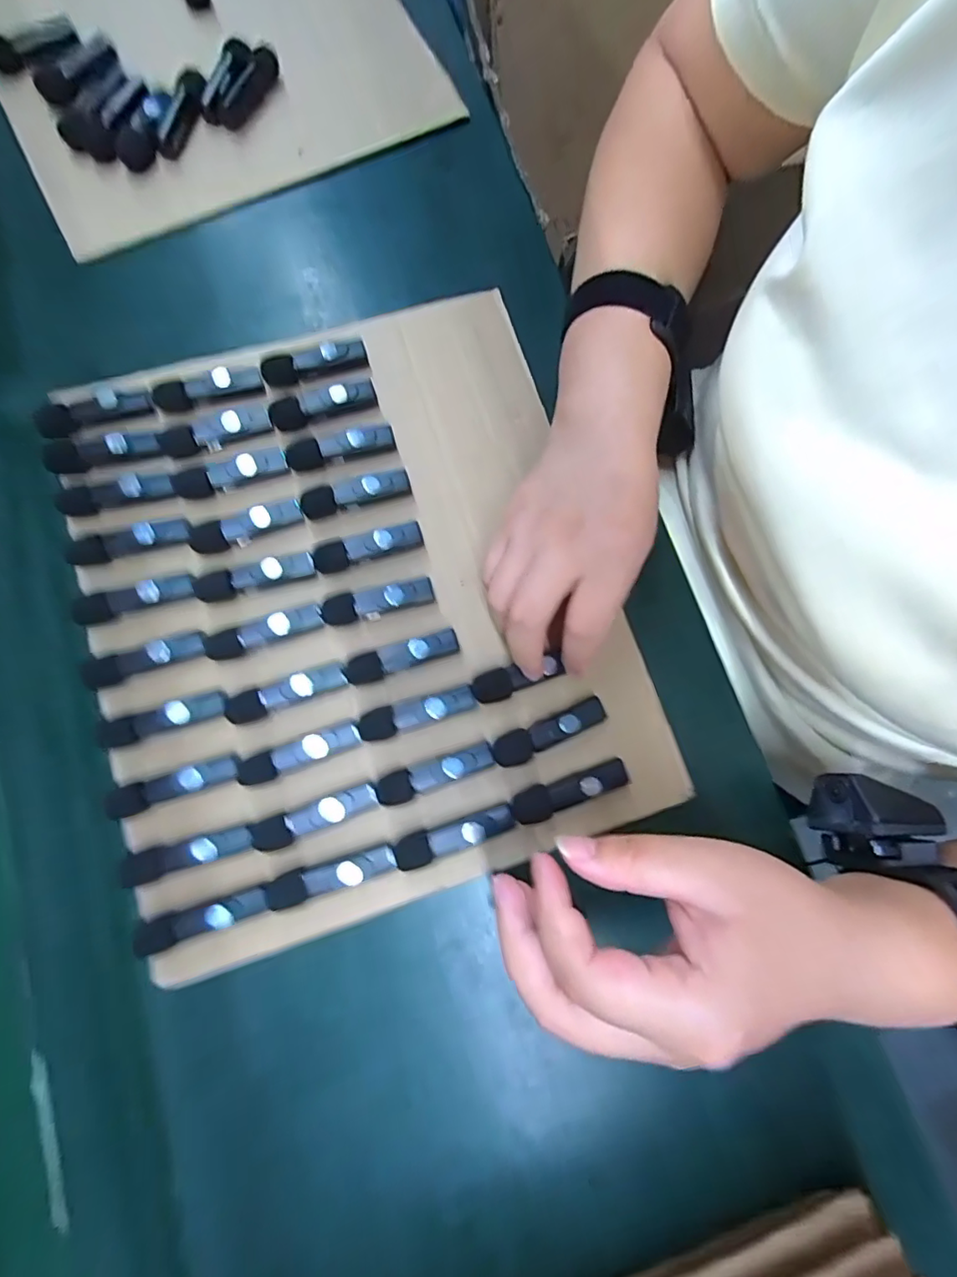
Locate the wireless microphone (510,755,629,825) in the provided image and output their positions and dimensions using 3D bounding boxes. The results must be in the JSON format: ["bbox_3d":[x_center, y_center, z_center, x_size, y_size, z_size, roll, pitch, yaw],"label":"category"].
[{"bbox_3d":[0.049,0.084,0.293,0.064,0.012,0.017,-17,79,-5],"label":"wireless microphone"}]

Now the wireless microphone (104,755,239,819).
[{"bbox_3d":[-0.159,0.077,0.279,0.063,0.009,0.015,-17,79,-5],"label":"wireless microphone"}]

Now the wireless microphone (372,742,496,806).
[{"bbox_3d":[-0.023,0.073,0.290,0.065,0.013,0.016,-19,79,-5],"label":"wireless microphone"}]

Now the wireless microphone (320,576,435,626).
[{"bbox_3d":[-0.058,-0.020,0.310,0.063,0.012,0.016,-12,78,-4],"label":"wireless microphone"}]

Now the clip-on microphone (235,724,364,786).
[{"bbox_3d":[-0.096,0.062,0.288,0.066,0.010,0.016,-21,79,-5],"label":"clip-on microphone"}]

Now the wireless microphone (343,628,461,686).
[{"bbox_3d":[-0.043,0.011,0.303,0.064,0.014,0.016,-17,79,-5],"label":"wireless microphone"}]

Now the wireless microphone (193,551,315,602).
[{"bbox_3d":[-0.128,-0.036,0.305,0.066,0.011,0.016,-14,79,-4],"label":"wireless microphone"}]

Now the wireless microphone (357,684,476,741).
[{"bbox_3d":[-0.034,0.041,0.297,0.064,0.015,0.016,-16,79,-5],"label":"wireless microphone"}]

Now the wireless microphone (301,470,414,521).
[{"bbox_3d":[-0.074,-0.087,0.320,0.065,0.011,0.015,-15,79,-4],"label":"wireless microphone"}]

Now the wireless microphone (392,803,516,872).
[{"bbox_3d":[-0.013,0.104,0.282,0.064,0.011,0.016,-20,79,-5],"label":"wireless microphone"}]

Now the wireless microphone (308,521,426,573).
[{"bbox_3d":[-0.065,-0.054,0.315,0.064,0.014,0.015,-18,79,-5],"label":"wireless microphone"}]

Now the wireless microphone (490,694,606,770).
[{"bbox_3d":[0.039,0.052,0.299,0.067,0.012,0.018,-22,79,-6],"label":"wireless microphone"}]

